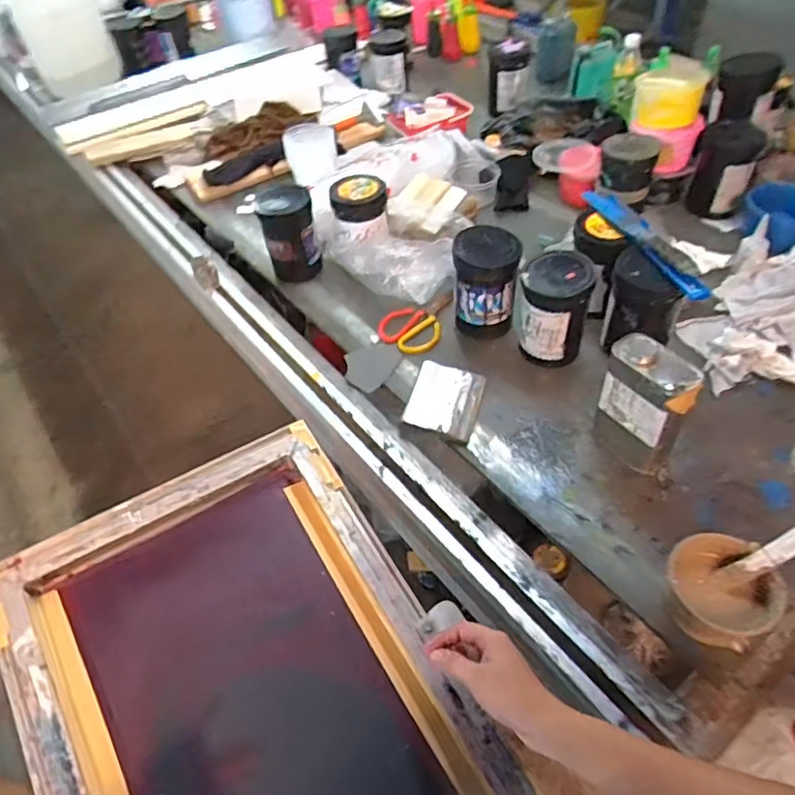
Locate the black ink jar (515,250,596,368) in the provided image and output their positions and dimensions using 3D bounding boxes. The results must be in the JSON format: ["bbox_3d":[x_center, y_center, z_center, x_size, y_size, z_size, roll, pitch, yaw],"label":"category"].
[{"bbox_3d":[0.247,-0.147,0.946,0.107,0.160,0.130,9,50,12],"label":"black ink jar"}]

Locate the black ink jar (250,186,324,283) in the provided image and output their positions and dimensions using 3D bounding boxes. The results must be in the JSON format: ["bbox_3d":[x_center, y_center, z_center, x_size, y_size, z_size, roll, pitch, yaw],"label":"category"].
[{"bbox_3d":[-0.208,-0.314,1.151,0.103,0.161,0.098,-13,49,-7],"label":"black ink jar"}]

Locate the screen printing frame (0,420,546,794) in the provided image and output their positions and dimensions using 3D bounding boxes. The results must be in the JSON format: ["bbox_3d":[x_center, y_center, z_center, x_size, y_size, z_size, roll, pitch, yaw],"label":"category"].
[{"bbox_3d":[-0.137,0.324,0.591,0.385,0.045,0.574,-27,63,-21],"label":"screen printing frame"}]

